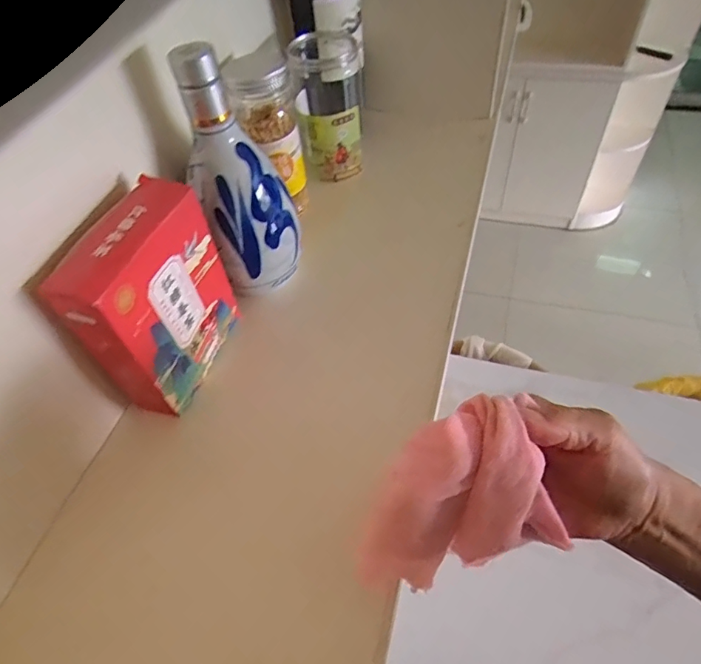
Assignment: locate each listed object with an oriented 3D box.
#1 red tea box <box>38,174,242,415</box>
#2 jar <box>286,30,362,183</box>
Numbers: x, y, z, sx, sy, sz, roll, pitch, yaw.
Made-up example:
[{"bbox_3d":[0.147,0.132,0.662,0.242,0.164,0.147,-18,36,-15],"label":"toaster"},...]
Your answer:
[{"bbox_3d":[-0.140,-0.021,0.353,0.042,0.137,0.126,12,54,15],"label":"red tea box"},{"bbox_3d":[-0.025,-0.244,0.523,0.073,0.125,0.078,-6,52,1],"label":"jar"}]

